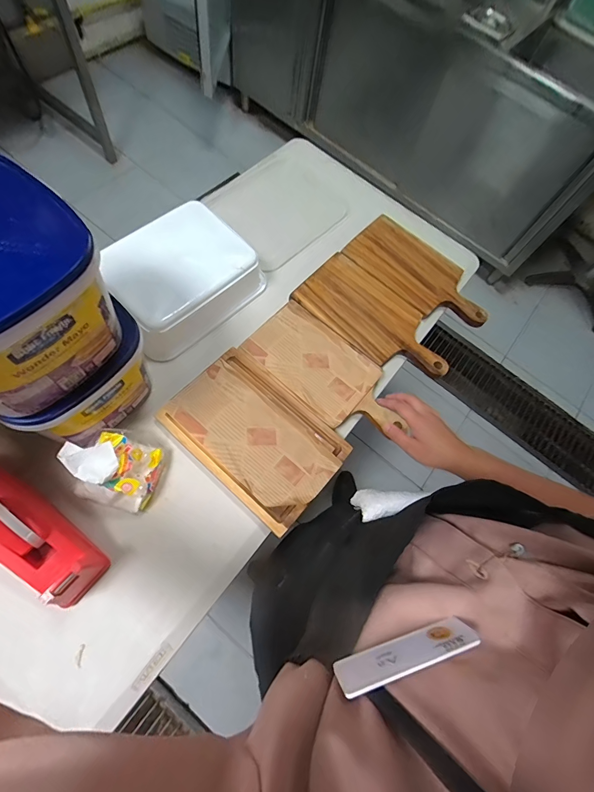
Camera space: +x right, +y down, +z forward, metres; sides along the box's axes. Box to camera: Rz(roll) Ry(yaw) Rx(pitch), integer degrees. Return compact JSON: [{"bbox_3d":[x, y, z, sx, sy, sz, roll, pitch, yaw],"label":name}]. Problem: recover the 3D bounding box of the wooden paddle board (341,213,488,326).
[{"bbox_3d":[0.276,-0.274,0.826,0.330,0.019,0.170,39,69,9],"label":"wooden paddle board"}]

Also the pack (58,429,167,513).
[{"bbox_3d":[-0.274,0.104,0.554,0.102,0.099,0.109,17,66,-1],"label":"pack"}]

